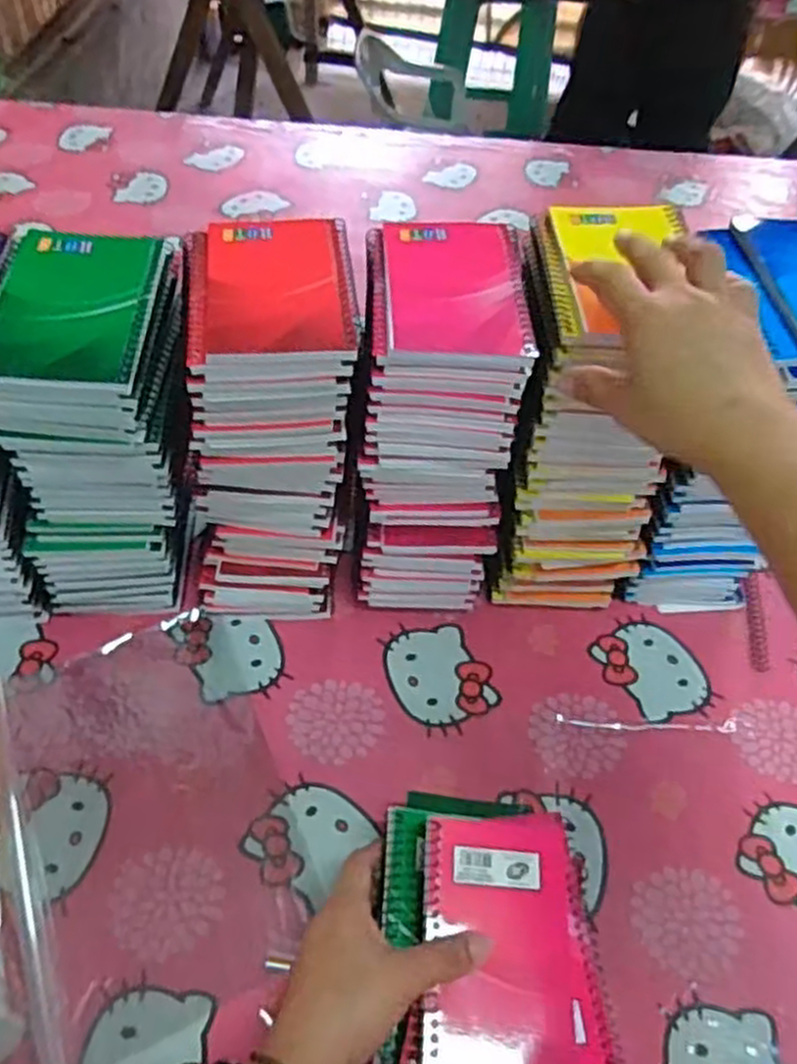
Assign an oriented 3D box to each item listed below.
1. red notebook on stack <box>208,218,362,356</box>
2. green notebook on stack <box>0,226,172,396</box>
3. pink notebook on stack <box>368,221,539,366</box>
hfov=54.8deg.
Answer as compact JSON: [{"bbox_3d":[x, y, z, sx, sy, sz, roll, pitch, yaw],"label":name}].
[{"bbox_3d":[-0.068,-0.146,0.453,0.085,0.011,0.123,-4,51,-7],"label":"red notebook on stack"},{"bbox_3d":[-0.184,-0.126,0.433,0.089,0.022,0.126,3,50,-2],"label":"green notebook on stack"},{"bbox_3d":[0.031,-0.147,0.464,0.089,0.016,0.123,-1,51,-5],"label":"pink notebook on stack"}]

